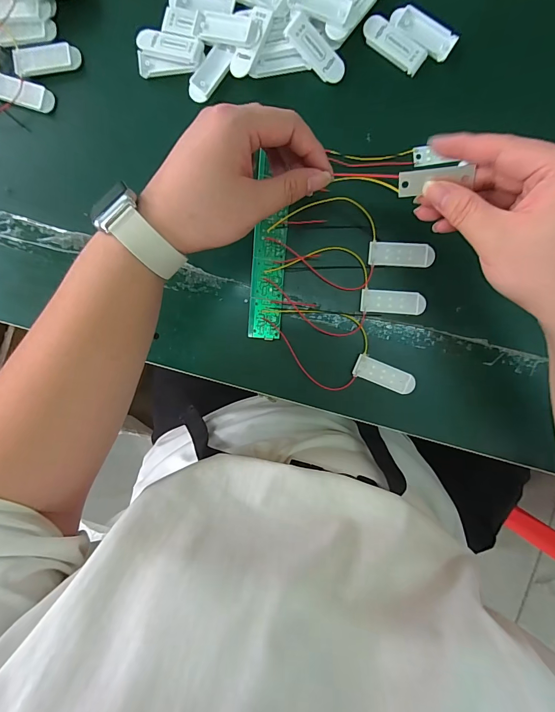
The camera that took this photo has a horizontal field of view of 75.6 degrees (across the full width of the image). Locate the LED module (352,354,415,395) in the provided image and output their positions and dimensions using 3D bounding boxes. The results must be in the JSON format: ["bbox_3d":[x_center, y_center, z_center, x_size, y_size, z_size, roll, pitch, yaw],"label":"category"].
[{"bbox_3d":[0.099,0.018,0.331,0.056,0.004,0.021,21,97,1],"label":"LED module"}]

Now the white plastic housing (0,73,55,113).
[{"bbox_3d":[-0.235,-0.241,0.327,0.059,0.006,0.022,19,97,1],"label":"white plastic housing"}]

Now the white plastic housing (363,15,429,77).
[{"bbox_3d":[0.099,-0.265,0.304,0.058,0.005,0.023,35,97,-1],"label":"white plastic housing"}]

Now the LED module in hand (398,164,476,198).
[{"bbox_3d":[0.105,-0.117,0.240,0.044,0.005,0.016,3,122,21],"label":"LED module in hand"}]

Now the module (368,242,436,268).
[{"bbox_3d":[0.111,-0.091,0.319,0.056,0.004,0.020,4,97,3],"label":"module"}]

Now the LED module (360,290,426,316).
[{"bbox_3d":[0.105,-0.049,0.325,0.057,0.005,0.020,3,97,3],"label":"LED module"}]

